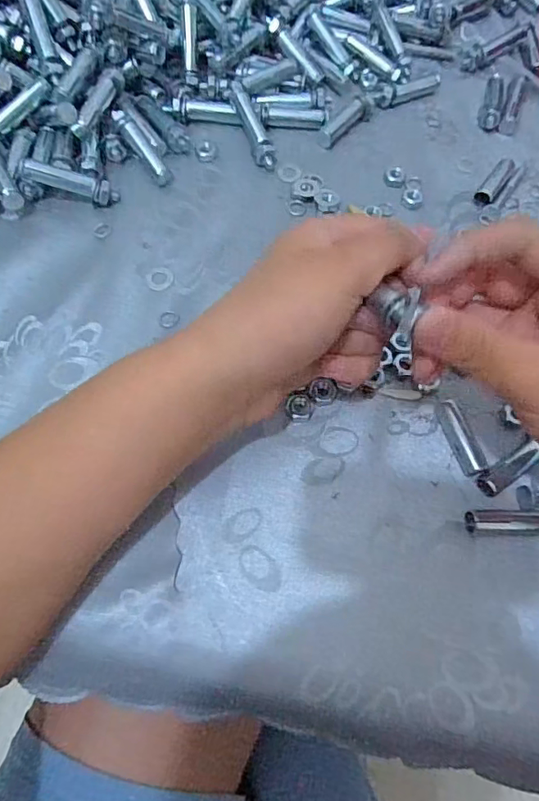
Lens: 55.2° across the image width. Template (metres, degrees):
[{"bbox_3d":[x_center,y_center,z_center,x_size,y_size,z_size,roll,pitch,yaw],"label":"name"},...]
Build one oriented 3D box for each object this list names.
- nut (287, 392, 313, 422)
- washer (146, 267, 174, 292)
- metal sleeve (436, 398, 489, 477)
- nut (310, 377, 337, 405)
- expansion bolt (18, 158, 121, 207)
[{"bbox_3d":[0.016,0.003,0.268,0.013,0.004,0.015,7,66,0],"label":"nut"},{"bbox_3d":[-0.063,-0.071,0.297,0.015,0.004,0.016,-7,67,-7],"label":"washer"},{"bbox_3d":[0.098,0.018,0.262,0.010,0.012,0.041,-15,68,-10],"label":"metal sleeve"},{"bbox_3d":[0.028,-0.005,0.271,0.014,0.004,0.012,-36,73,-17],"label":"nut"},{"bbox_3d":[-0.119,-0.131,0.309,0.055,0.013,0.012,14,65,-13],"label":"expansion bolt"}]

